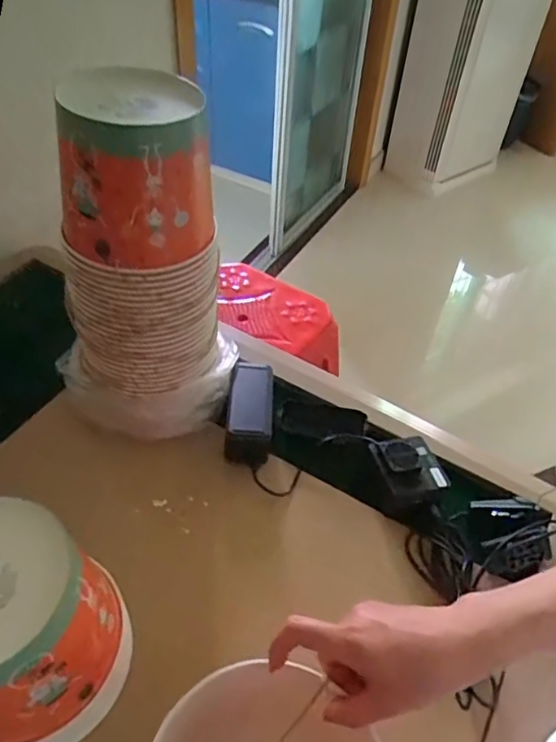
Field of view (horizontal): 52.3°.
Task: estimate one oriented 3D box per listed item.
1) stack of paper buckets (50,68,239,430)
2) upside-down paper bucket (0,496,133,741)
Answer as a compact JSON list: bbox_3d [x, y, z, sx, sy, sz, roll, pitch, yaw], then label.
[{"bbox_3d":[-0.152,-0.104,0.624,0.190,0.359,0.184,4,47,0],"label":"stack of paper buckets"},{"bbox_3d":[-0.199,0.197,0.441,0.135,0.154,0.137,2,47,-2],"label":"upside-down paper bucket"}]

